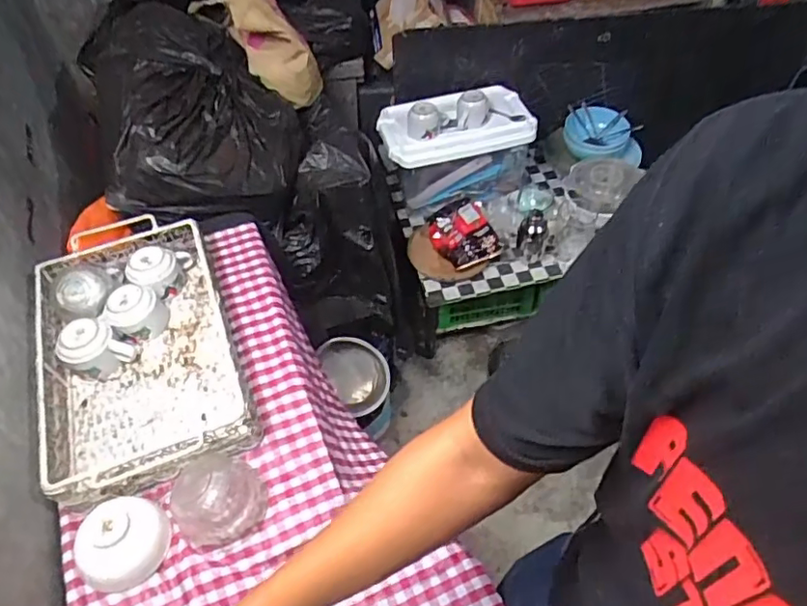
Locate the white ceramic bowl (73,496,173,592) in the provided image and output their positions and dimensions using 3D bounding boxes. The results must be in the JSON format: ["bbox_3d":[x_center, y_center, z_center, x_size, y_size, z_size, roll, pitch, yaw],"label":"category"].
[{"bbox_3d":[-0.338,0.286,0.695,0.091,0.052,0.107,19,57,15],"label":"white ceramic bowl"}]

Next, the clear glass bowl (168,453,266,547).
[{"bbox_3d":[-0.232,0.246,0.727,0.109,0.067,0.096,-35,60,-21],"label":"clear glass bowl"}]

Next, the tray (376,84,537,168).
[{"bbox_3d":[0.144,-0.467,1.496,0.401,0.065,0.195,-14,55,-8],"label":"tray"}]

